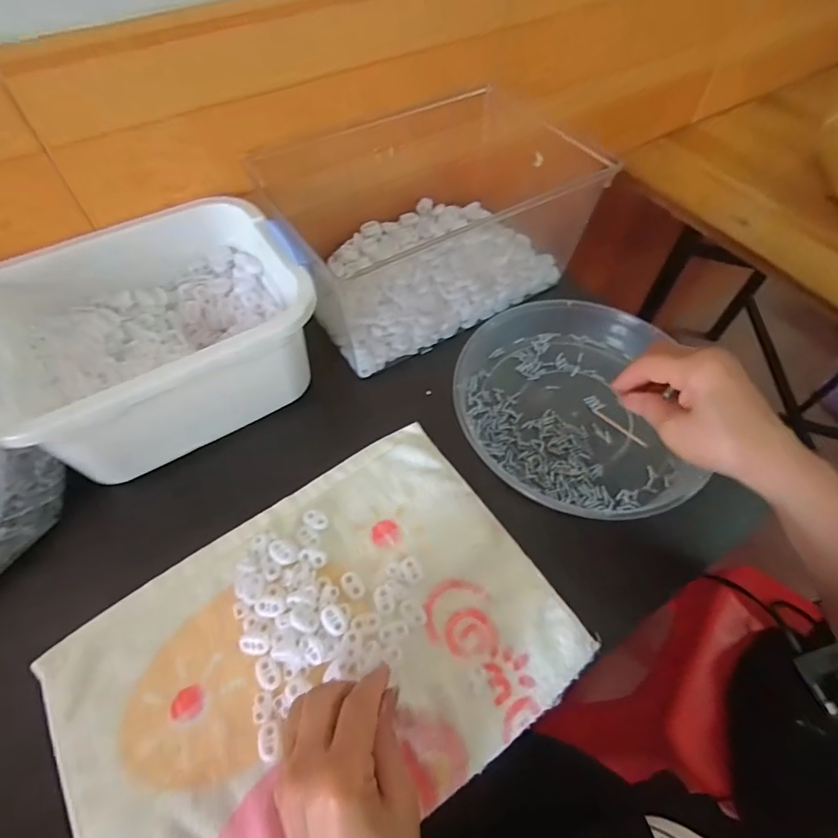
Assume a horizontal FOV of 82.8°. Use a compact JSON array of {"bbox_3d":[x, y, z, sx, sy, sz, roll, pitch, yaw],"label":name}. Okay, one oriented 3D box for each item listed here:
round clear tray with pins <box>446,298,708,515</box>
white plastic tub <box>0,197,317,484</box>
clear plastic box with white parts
[{"bbox_3d":[0.145,-0.019,0.448,0.223,0.037,0.234,3,57,-1],"label":"round clear tray with pins"},{"bbox_3d":[-0.227,-0.074,0.416,0.246,0.108,0.190,-28,63,-19],"label":"white plastic tub"},{"bbox_3d":[0.023,-0.208,0.517,0.310,0.117,0.194,-26,62,-18],"label":"clear plastic box with white parts"}]

